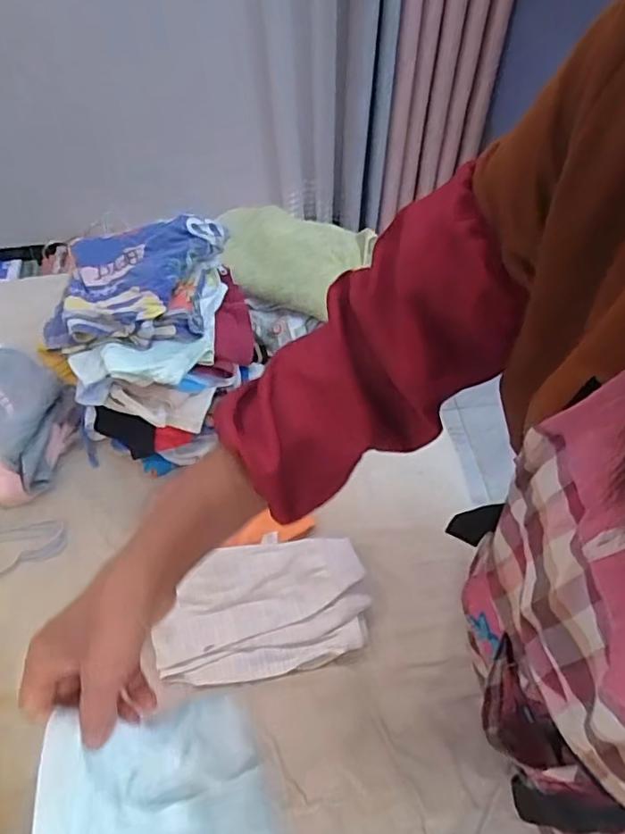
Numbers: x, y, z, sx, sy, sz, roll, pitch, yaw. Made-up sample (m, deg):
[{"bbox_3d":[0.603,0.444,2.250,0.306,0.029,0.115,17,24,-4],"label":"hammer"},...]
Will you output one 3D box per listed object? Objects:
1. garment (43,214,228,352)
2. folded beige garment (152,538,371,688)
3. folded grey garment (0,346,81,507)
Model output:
[{"bbox_3d":[-0.215,-0.159,0.690,0.187,0.068,0.179,7,55,6],"label":"garment"},{"bbox_3d":[-0.060,0.228,0.693,0.244,0.037,0.141,-9,55,-6],"label":"folded beige garment"},{"bbox_3d":[-0.422,0.003,0.823,0.164,0.088,0.200,-38,62,-23],"label":"folded grey garment"}]

